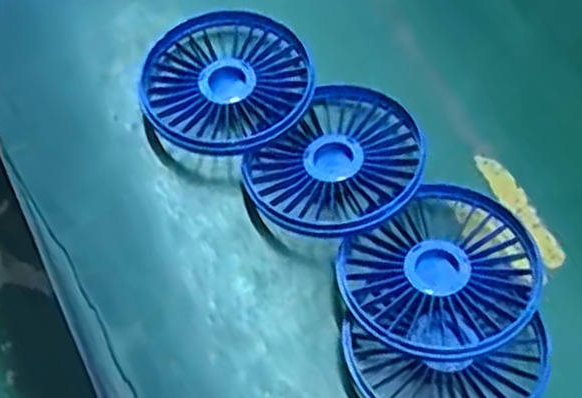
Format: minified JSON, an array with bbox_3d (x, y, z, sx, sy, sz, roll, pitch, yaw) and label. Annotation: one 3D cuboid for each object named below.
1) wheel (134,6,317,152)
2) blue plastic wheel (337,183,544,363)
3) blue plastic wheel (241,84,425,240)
[{"bbox_3d":[-0.033,-0.060,0.364,0.085,0.022,0.084,1,66,-2],"label":"wheel"},{"bbox_3d":[0.070,0.035,0.321,0.086,0.019,0.082,-5,53,7],"label":"blue plastic wheel"},{"bbox_3d":[0.023,-0.018,0.346,0.084,0.013,0.075,-42,65,-18],"label":"blue plastic wheel"}]

